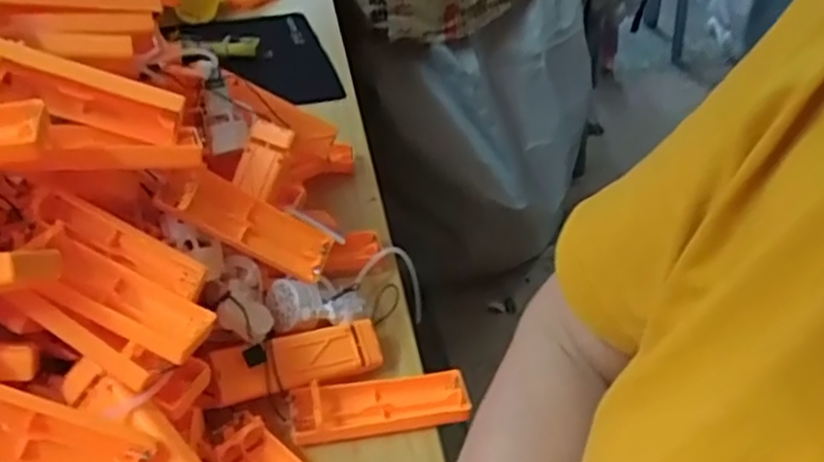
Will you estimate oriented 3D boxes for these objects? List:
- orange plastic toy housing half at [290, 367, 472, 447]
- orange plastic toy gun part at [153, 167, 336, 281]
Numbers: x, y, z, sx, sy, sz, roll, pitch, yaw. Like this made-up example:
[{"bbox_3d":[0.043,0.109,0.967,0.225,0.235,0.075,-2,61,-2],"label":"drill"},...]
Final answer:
[{"bbox_3d":[-0.019,0.107,0.461,0.109,0.017,0.035,-7,39,-11],"label":"orange plastic toy housing half"},{"bbox_3d":[-0.099,-0.005,0.452,0.108,0.032,0.027,29,29,-27],"label":"orange plastic toy gun part"}]

